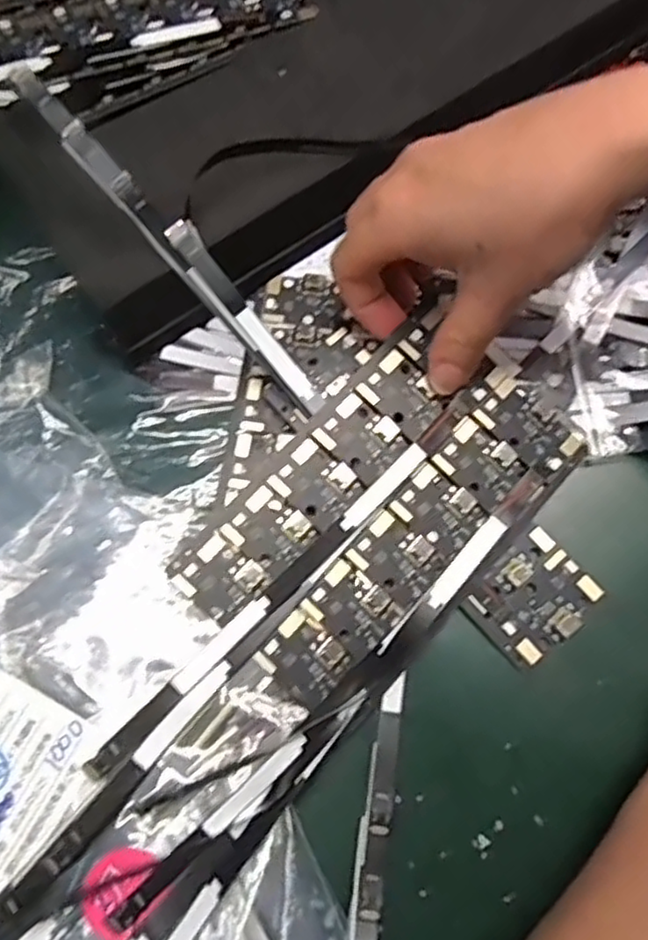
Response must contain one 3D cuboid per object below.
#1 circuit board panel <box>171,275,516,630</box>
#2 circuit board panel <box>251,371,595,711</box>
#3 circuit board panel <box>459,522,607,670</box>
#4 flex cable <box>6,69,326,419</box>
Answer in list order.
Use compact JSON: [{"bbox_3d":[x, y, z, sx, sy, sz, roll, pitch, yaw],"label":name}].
[{"bbox_3d":[0.009,-0.003,0.232,0.039,0.004,0.136,43,79,3],"label":"circuit board panel"},{"bbox_3d":[0.032,0.020,0.230,0.132,0.008,0.037,-43,76,-12],"label":"circuit board panel"},{"bbox_3d":[0.071,0.043,0.230,0.040,0.004,0.033,-42,76,-12],"label":"circuit board panel"},{"bbox_3d":[-0.049,-0.075,0.229,0.012,0.010,0.142,-44,98,-12],"label":"flex cable"}]

